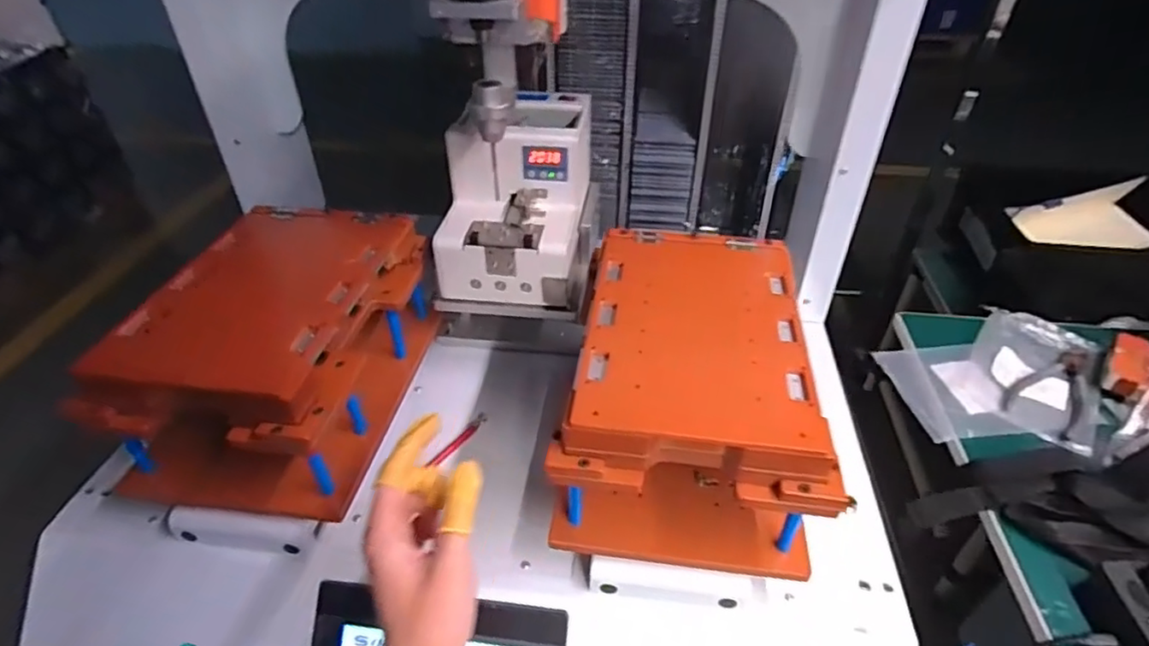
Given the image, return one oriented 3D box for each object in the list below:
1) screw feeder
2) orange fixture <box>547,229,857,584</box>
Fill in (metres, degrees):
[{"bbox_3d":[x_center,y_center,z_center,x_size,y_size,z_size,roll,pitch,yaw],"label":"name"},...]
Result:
[{"bbox_3d":[-0.053,-0.125,0.637,0.146,0.169,0.184,3,39,4],"label":"screw feeder"},{"bbox_3d":[0.091,0.053,0.513,0.192,0.137,0.266,6,40,7],"label":"orange fixture"}]

